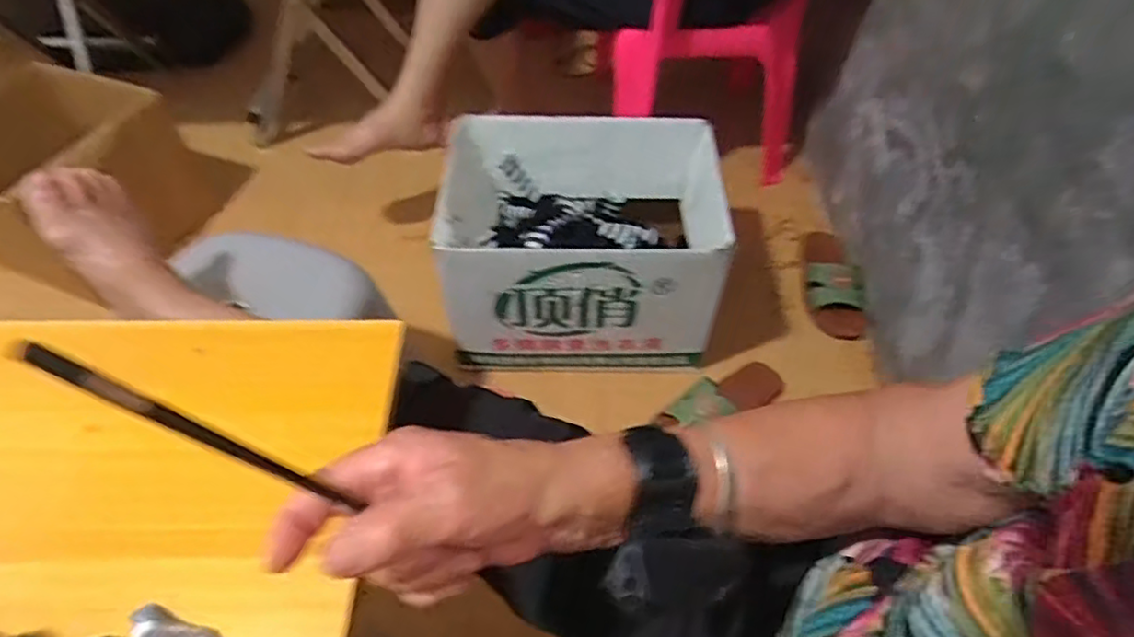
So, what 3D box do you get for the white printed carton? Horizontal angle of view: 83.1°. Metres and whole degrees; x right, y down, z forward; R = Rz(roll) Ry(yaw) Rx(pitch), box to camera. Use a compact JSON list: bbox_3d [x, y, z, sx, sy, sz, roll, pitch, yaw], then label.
[{"bbox_3d":[0.028,-0.111,0.979,0.392,0.254,0.268,1,53,2],"label":"white printed carton"}]

